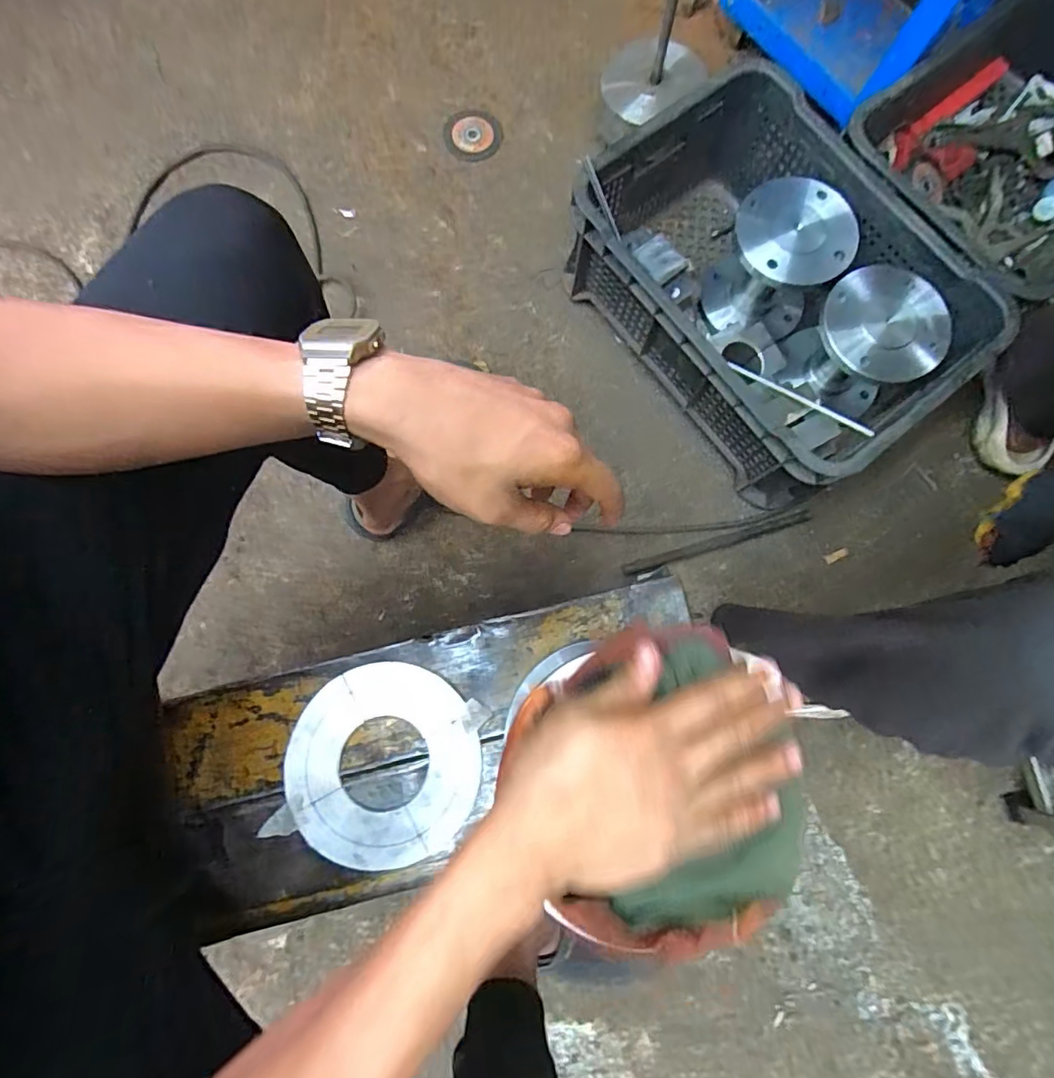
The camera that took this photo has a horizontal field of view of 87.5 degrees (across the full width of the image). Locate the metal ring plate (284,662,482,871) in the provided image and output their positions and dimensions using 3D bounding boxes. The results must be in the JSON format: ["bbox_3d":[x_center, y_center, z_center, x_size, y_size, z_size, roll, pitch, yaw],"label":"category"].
[{"bbox_3d":[-0.121,0.190,0.465,0.157,0.007,0.157,0,80,-1],"label":"metal ring plate"}]

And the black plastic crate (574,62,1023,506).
[{"bbox_3d":[0.349,-0.358,0.797,0.379,0.177,0.519,-38,83,-7],"label":"black plastic crate"}]

